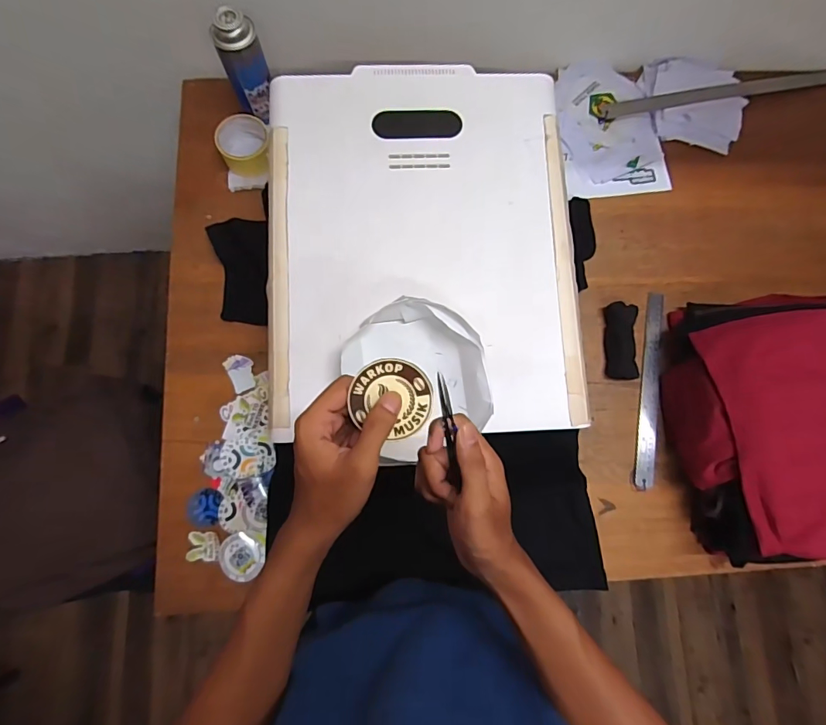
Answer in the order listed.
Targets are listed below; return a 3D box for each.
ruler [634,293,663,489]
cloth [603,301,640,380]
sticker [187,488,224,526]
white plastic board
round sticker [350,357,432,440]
[{"bbox_3d":[0.388,0.041,0.725,0.033,0.009,0.317,8,80,2],"label":"ruler"},{"bbox_3d":[0.343,-0.035,0.727,0.050,0.021,0.123,4,81,-2],"label":"cloth"},{"bbox_3d":[-0.312,0.218,0.664,0.052,0.005,0.055,-1,83,5],"label":"sticker"},{"bbox_3d":[0.013,-0.161,0.583,0.395,0.018,0.492,-1,81,-3],"label":"white plastic board"},{"bbox_3d":[-0.016,0.027,0.353,0.065,0.004,0.059,32,97,-7],"label":"round sticker"}]

